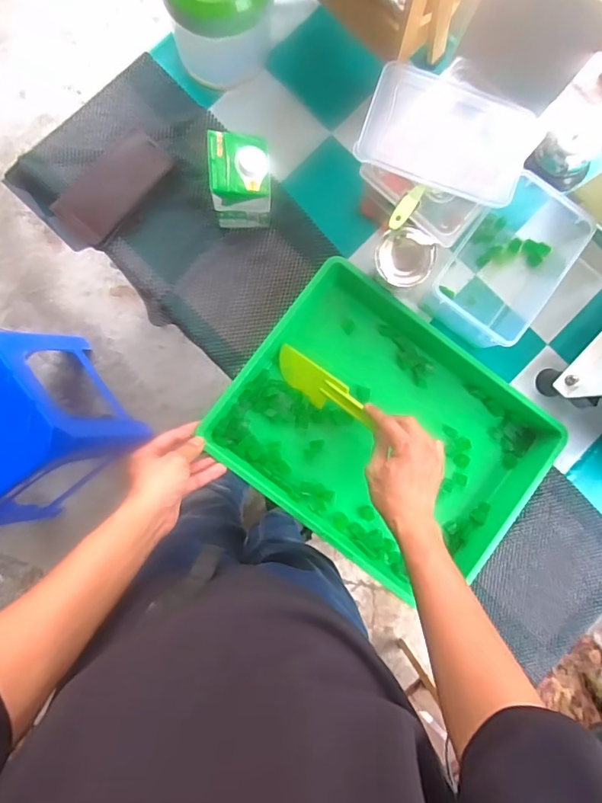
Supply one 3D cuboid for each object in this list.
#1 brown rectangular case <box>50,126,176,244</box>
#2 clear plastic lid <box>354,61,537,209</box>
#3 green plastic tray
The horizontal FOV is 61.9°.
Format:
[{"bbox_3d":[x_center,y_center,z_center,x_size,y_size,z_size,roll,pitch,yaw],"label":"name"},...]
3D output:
[{"bbox_3d":[-0.248,-0.289,0.669,0.075,0.025,0.159,39,89,-1],"label":"brown rectangular case"},{"bbox_3d":[0.173,-0.320,0.599,0.192,0.025,0.123,19,89,-1],"label":"clear plastic lid"},{"bbox_3d":[0.108,0.040,0.658,0.384,0.065,0.309,37,88,-2],"label":"green plastic tray"}]

